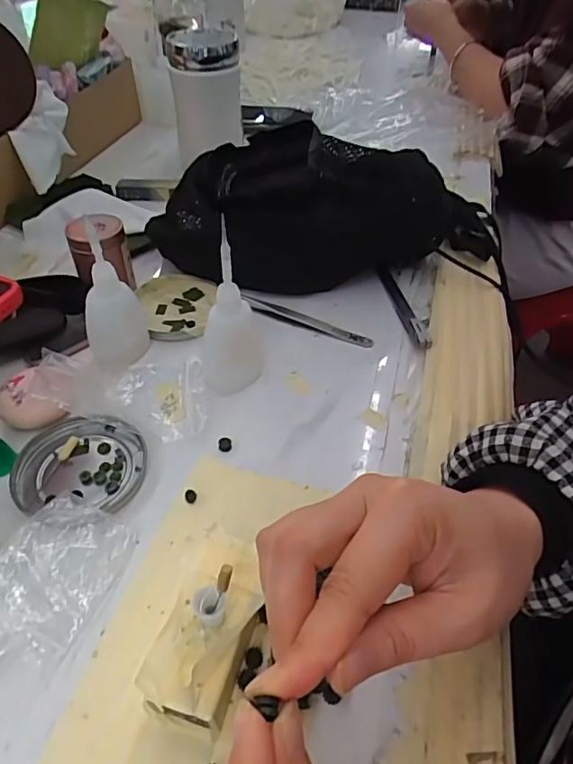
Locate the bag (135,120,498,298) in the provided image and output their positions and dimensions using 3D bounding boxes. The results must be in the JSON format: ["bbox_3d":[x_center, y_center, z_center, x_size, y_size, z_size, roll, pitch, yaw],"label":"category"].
[{"bbox_3d":[0.047,-0.146,0.445,0.321,0.123,0.078,-3,46,-5],"label":"bag"}]

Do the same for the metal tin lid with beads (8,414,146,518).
[{"bbox_3d":[-0.130,0.051,0.333,0.076,0.011,0.065,0,46,-1],"label":"metal tin lid with beads"}]

